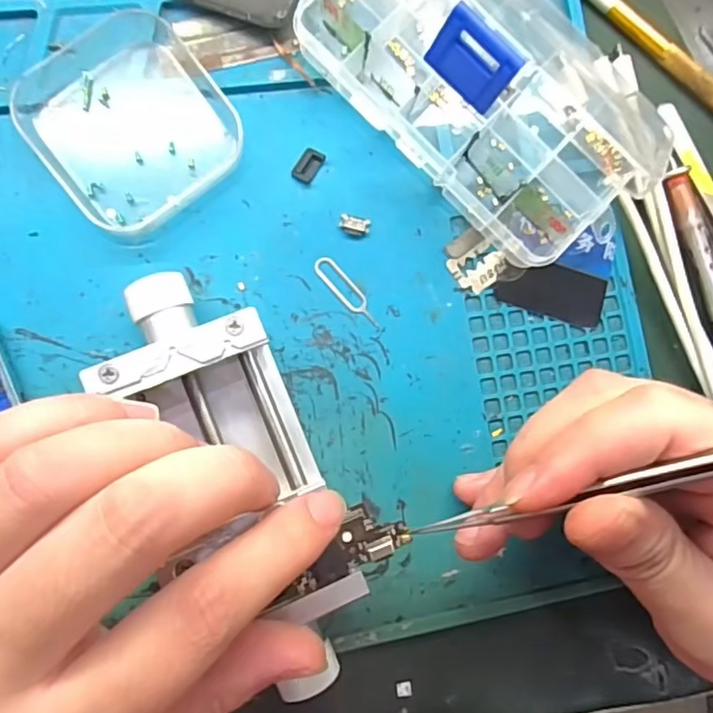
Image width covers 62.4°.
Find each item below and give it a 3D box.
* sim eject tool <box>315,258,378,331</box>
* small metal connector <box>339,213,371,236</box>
[{"bbox_3d":[-0.003,-0.024,0.219,0.008,0.004,0.033,-41,91,-10],"label":"sim eject tool"},{"bbox_3d":[0.000,-0.050,0.222,0.011,0.004,0.007,10,83,-6],"label":"small metal connector"}]

